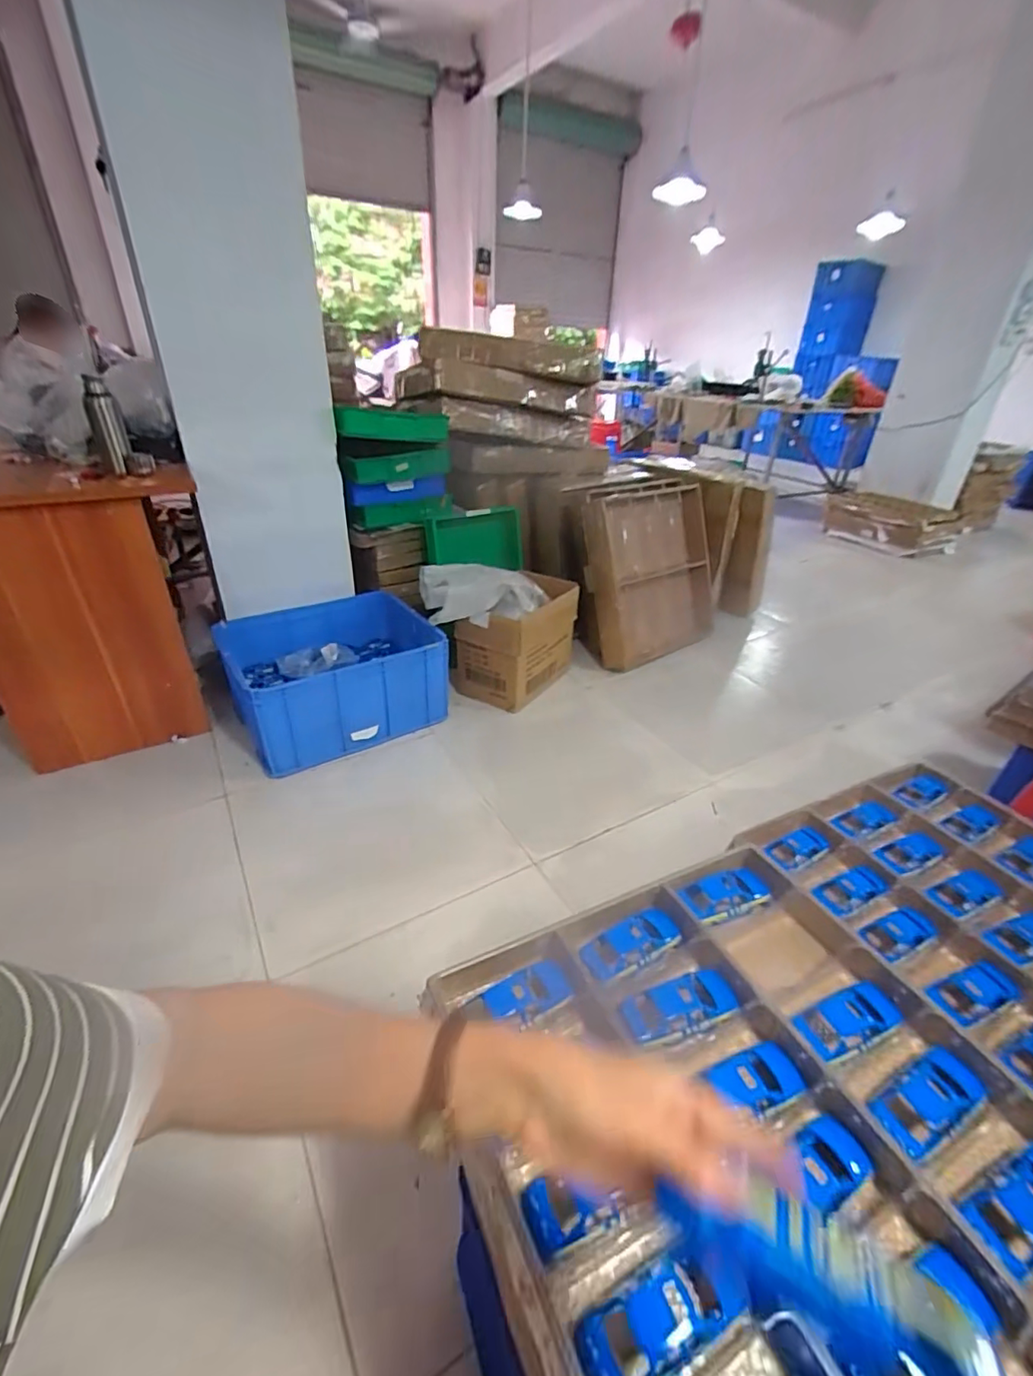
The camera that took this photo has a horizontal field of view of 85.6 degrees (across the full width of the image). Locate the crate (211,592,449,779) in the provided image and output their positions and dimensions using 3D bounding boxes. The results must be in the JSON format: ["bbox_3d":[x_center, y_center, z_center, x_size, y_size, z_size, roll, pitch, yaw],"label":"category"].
[{"bbox_3d":[-0.580,-0.057,1.759,0.558,0.267,0.562,-17,37,-28],"label":"crate"}]

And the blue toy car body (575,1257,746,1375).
[{"bbox_3d":[0.101,0.437,0.386,0.119,0.028,0.043,-12,34,-21],"label":"blue toy car body"}]

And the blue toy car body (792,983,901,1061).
[{"bbox_3d":[0.340,0.329,0.564,0.108,0.034,0.046,-11,34,-19],"label":"blue toy car body"}]

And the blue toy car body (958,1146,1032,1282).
[{"bbox_3d":[0.405,0.411,0.441,0.131,0.030,0.046,-12,34,-21],"label":"blue toy car body"}]

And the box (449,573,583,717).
[{"bbox_3d":[0.008,-0.159,1.928,0.258,0.331,0.421,21,37,28],"label":"box"}]

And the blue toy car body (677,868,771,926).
[{"bbox_3d":[0.265,0.257,0.699,0.116,0.022,0.052,-12,34,-22],"label":"blue toy car body"}]

